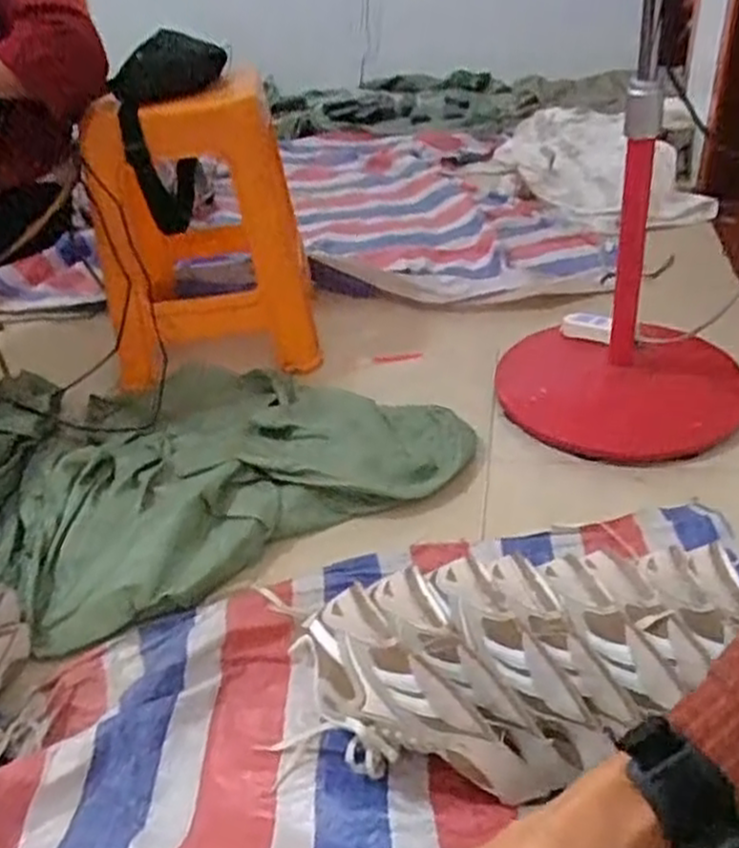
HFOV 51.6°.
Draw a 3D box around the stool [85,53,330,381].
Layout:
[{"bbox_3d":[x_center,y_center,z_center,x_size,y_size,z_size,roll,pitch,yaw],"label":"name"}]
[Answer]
[{"bbox_3d":[-0.294,-0.345,1.349,0.345,0.445,0.277,-8,35,-3],"label":"stool"}]

